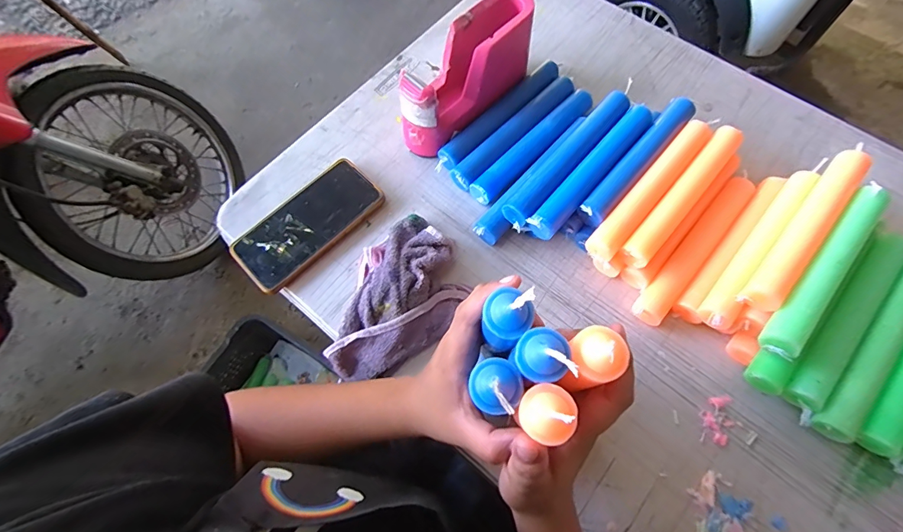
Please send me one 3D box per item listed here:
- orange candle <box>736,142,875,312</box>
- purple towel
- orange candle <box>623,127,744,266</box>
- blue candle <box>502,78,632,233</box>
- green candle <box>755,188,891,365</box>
[{"bbox_3d":[0.333,-0.037,0.392,0.029,0.027,0.206,40,74,15],"label":"orange candle"},{"bbox_3d":[-0.049,0.036,0.415,0.115,0.039,0.170,29,72,12],"label":"purple towel"},{"bbox_3d":[0.239,-0.074,0.430,0.028,0.022,0.196,40,74,15],"label":"orange candle"},{"bbox_3d":[0.131,-0.121,0.454,0.029,0.026,0.207,39,74,15],"label":"blue candle"},{"bbox_3d":[0.334,0.002,0.374,0.028,0.034,0.193,40,74,15],"label":"green candle"}]

